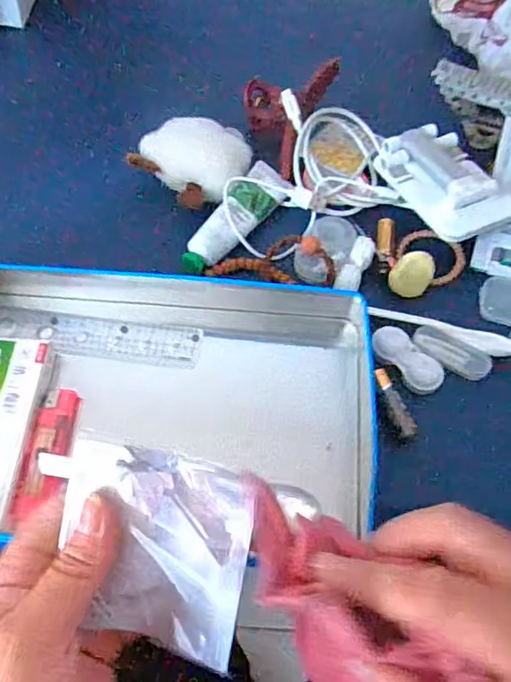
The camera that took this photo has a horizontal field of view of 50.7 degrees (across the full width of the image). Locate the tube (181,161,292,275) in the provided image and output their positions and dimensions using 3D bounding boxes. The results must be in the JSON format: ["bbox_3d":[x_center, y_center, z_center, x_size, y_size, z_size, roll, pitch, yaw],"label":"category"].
[{"bbox_3d":[-0.012,-0.097,0.419,0.035,0.020,0.114,28,62,15],"label":"tube"}]

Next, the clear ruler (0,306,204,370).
[{"bbox_3d":[-0.121,-0.005,0.373,0.165,0.004,0.031,7,59,3],"label":"clear ruler"}]

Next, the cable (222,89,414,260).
[{"bbox_3d":[0.039,-0.140,0.425,0.142,0.029,0.127,-18,61,-12],"label":"cable"}]

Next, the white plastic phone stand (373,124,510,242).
[{"bbox_3d":[0.144,-0.128,0.414,0.065,0.019,0.107,-18,61,-12],"label":"white plastic phone stand"}]

